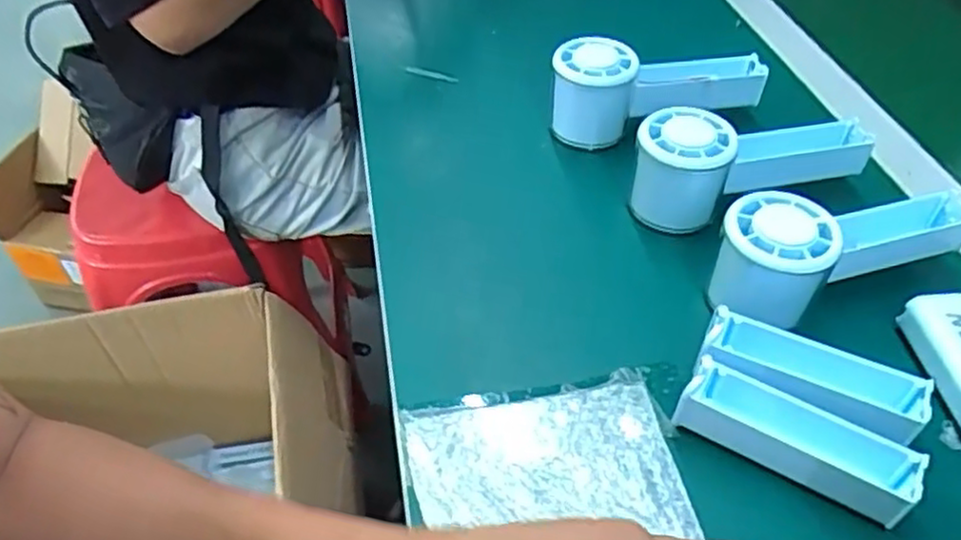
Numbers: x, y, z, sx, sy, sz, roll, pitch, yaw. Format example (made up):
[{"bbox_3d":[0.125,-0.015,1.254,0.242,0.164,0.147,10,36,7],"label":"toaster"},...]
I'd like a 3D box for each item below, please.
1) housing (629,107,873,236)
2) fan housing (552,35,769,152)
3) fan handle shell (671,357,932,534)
[{"bbox_3d":[0.168,-0.072,0.447,0.150,0.060,0.050,-16,48,-14],"label":"housing"},{"bbox_3d":[0.125,-0.131,0.501,0.153,0.061,0.048,-12,47,-11],"label":"fan housing"},{"bbox_3d":[0.144,0.076,0.323,0.099,0.033,0.029,25,51,22],"label":"fan handle shell"}]

